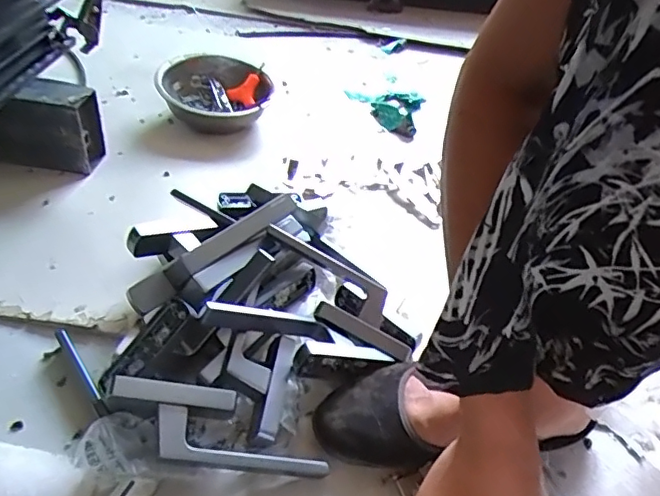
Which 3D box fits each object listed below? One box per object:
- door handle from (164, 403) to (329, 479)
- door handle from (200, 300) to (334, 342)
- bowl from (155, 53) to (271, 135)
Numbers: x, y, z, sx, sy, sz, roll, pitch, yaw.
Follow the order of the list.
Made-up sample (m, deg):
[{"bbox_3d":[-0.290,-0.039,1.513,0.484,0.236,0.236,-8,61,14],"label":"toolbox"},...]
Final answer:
[{"bbox_3d":[-0.068,0.159,0.442,0.139,0.017,0.040,19,38,-15],"label":"door handle"},{"bbox_3d":[-0.057,0.070,0.513,0.126,0.030,0.013,15,34,-29],"label":"door handle"},{"bbox_3d":[-0.179,-0.253,0.896,0.173,0.065,0.173,5,40,-4],"label":"bowl"}]

